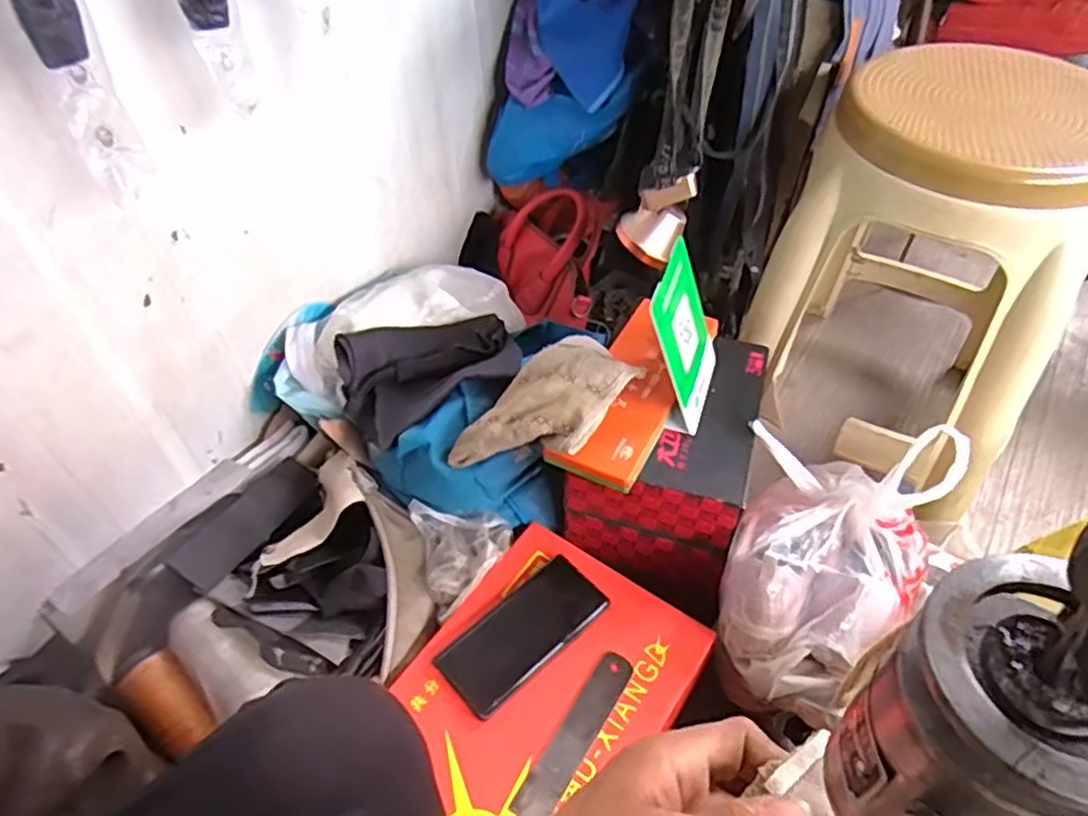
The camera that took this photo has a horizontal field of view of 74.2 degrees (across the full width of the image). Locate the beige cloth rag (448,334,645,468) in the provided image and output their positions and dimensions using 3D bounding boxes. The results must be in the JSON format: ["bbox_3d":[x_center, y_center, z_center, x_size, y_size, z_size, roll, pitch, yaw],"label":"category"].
[{"bbox_3d":[0.006,0.003,0.681,0.166,0.082,0.114,-35,56,-26],"label":"beige cloth rag"}]

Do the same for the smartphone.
[{"bbox_3d":[-0.019,0.205,0.661,0.156,0.006,0.070,-35,56,-26],"label":"smartphone"}]

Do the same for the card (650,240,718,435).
[{"bbox_3d":[0.135,-0.070,0.673,0.059,0.143,0.113,13,50,13],"label":"card"}]

